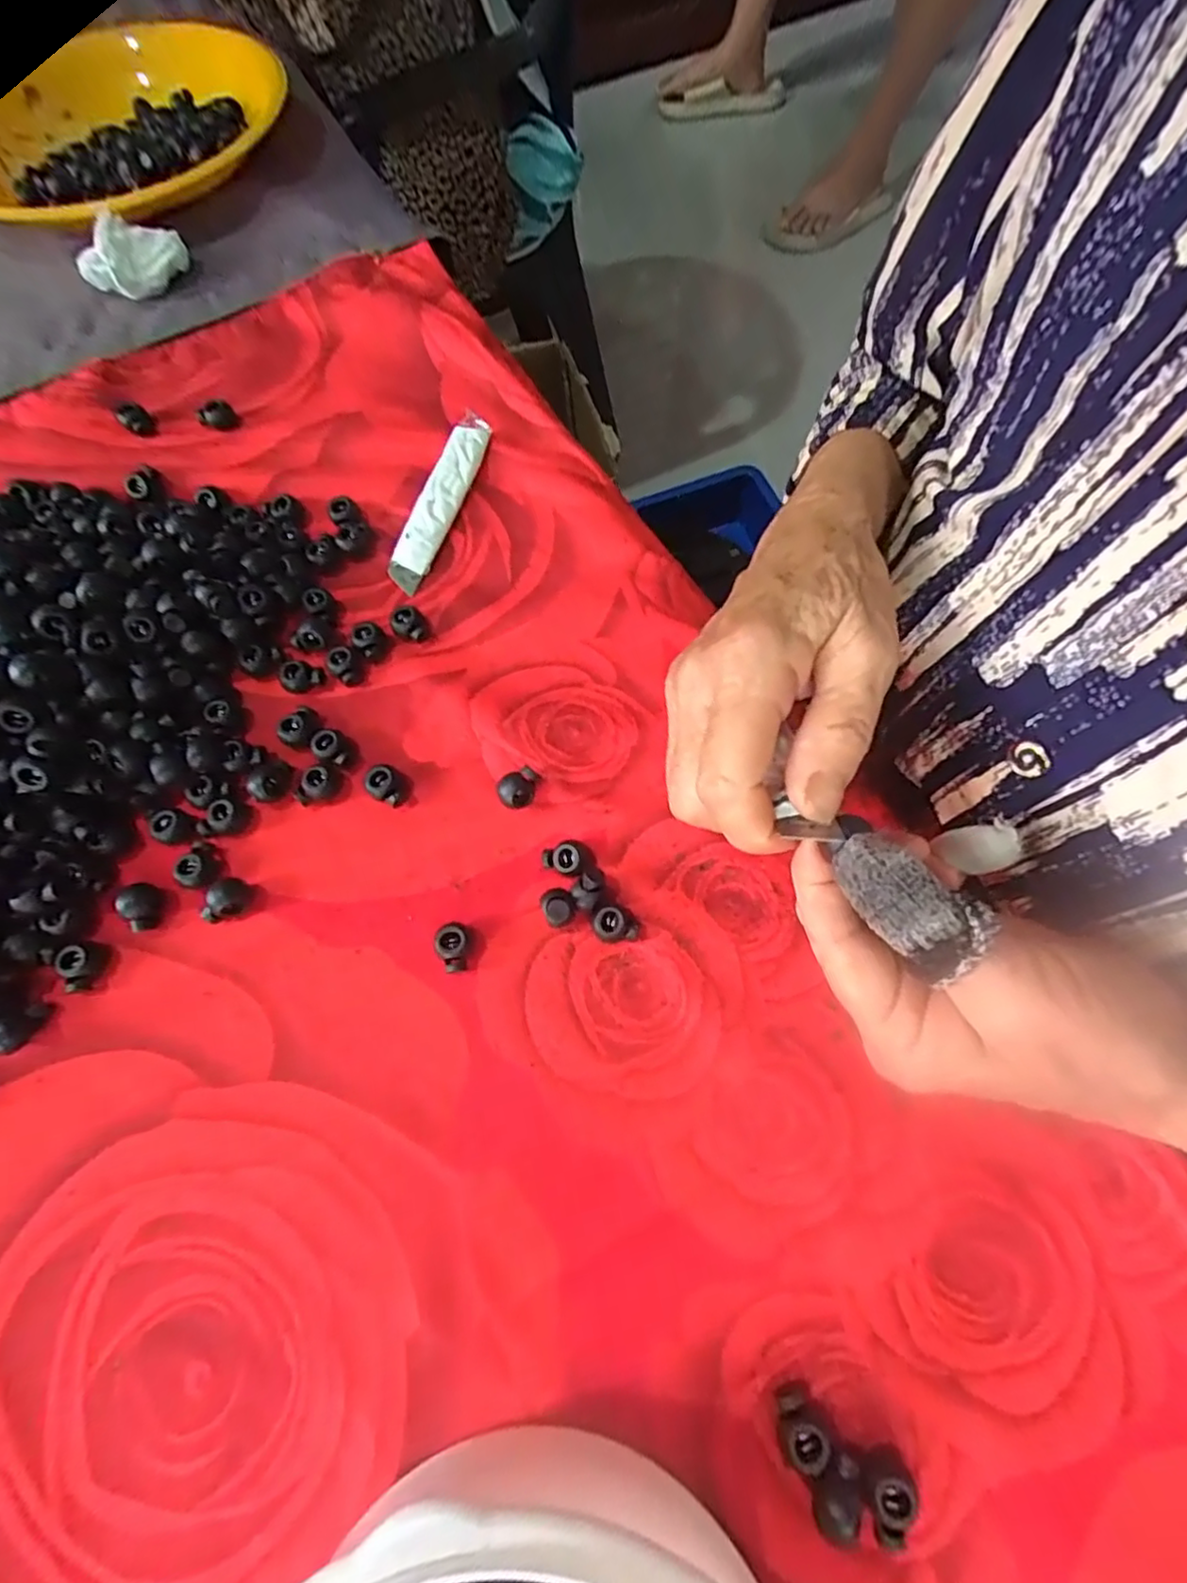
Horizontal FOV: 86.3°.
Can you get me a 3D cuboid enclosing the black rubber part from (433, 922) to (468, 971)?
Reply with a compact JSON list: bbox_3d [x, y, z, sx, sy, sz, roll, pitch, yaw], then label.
[{"bbox_3d":[-0.056,0.063,0.252,0.012,0.011,0.019,-7,68,-2],"label":"black rubber part"}]

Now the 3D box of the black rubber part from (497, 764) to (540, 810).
[{"bbox_3d":[-0.031,0.000,0.268,0.018,0.012,0.014,-27,70,-9],"label":"black rubber part"}]

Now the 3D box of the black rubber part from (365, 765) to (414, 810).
[{"bbox_3d":[-0.088,-0.003,0.271,0.018,0.011,0.015,24,70,11],"label":"black rubber part"}]

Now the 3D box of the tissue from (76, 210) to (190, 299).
[{"bbox_3d":[-0.291,-0.335,0.400,0.063,0.036,0.034,-28,70,-10],"label":"tissue"}]

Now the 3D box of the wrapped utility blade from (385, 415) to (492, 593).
[{"bbox_3d":[-0.079,-0.152,0.327,0.019,0.005,0.108,21,74,-7],"label":"wrapped utility blade"}]

